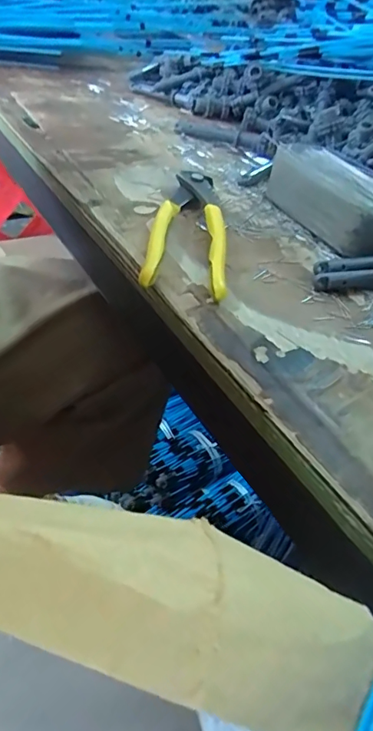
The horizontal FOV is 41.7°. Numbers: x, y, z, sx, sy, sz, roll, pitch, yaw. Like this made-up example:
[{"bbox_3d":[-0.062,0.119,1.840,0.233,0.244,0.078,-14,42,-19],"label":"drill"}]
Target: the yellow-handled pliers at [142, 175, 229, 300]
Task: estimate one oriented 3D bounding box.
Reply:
[{"bbox_3d":[0.001,-0.091,0.322,0.046,0.019,0.156,8,42,-4],"label":"yellow-handled pliers"}]

